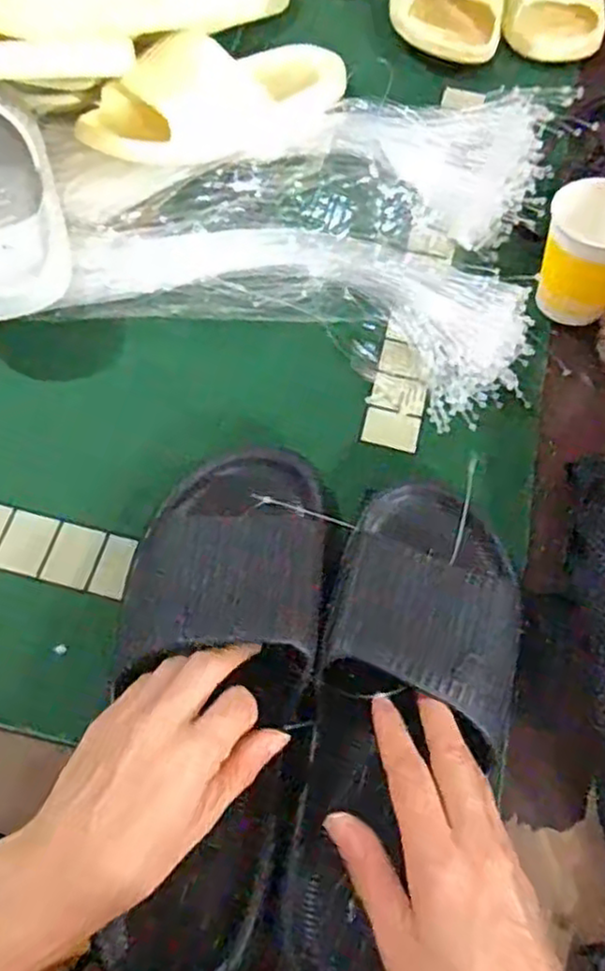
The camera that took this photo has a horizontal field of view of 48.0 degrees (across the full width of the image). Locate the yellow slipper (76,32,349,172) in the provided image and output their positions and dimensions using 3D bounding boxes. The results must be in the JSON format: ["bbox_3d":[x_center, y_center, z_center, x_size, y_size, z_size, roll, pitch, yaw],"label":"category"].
[{"bbox_3d":[-0.060,-0.318,0.547,0.242,0.064,0.094,-25,67,-13],"label":"yellow slipper"}]

